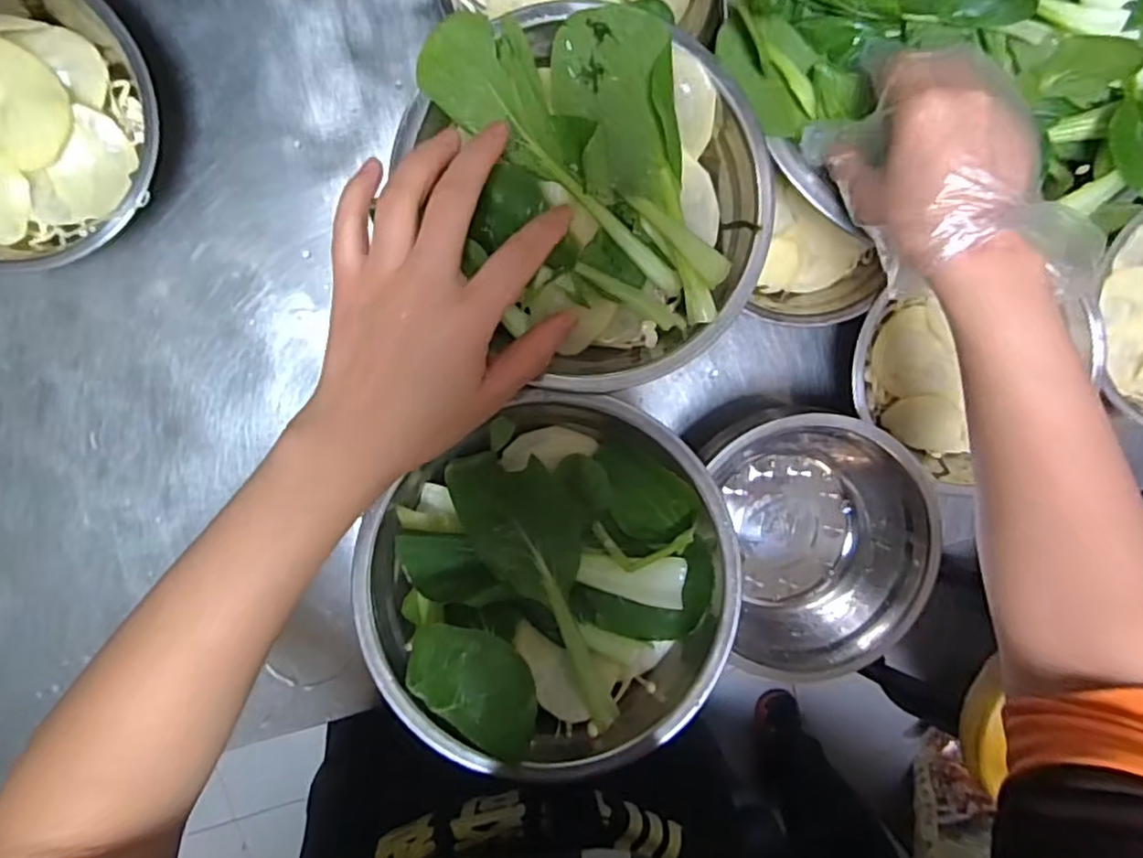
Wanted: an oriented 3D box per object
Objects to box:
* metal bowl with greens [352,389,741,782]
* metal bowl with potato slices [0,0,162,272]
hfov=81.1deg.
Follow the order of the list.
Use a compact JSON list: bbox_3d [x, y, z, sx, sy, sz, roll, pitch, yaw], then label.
[{"bbox_3d":[-0.008,0.083,0.347,0.188,0.079,0.172,-1,98,-4],"label":"metal bowl with greens"},{"bbox_3d":[-0.374,-0.208,0.453,0.195,0.066,0.191,-1,98,-5],"label":"metal bowl with potato slices"}]

